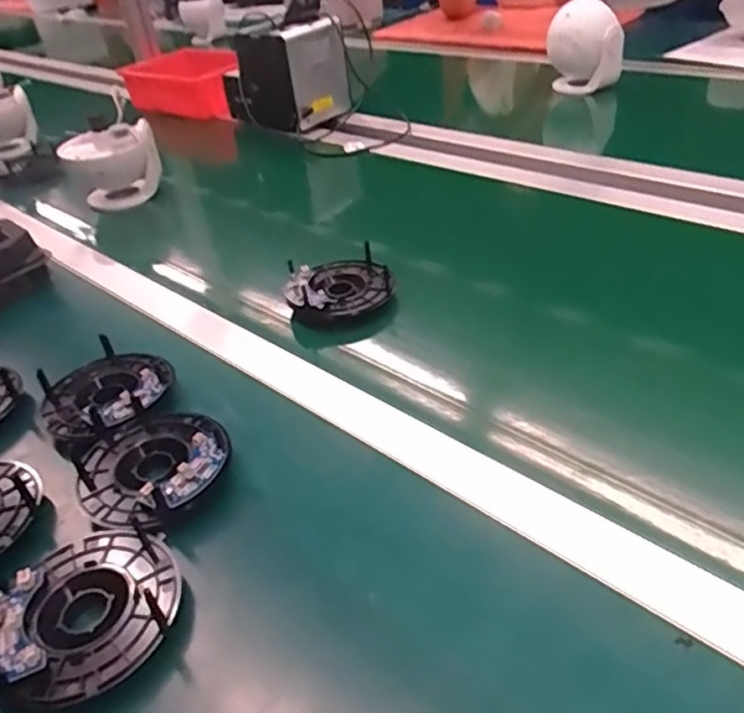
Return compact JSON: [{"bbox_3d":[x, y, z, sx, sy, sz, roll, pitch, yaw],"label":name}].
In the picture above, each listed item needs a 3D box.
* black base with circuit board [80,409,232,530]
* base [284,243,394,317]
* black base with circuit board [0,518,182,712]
[{"bbox_3d":[-0.146,0.075,0.444,0.096,0.031,0.092,-23,38,-18],"label":"black base with circuit board"},{"bbox_3d":[-0.033,-0.062,0.624,0.094,0.043,0.083,-14,36,-8],"label":"base"},{"bbox_3d":[-0.157,0.139,0.362,0.097,0.028,0.099,-26,39,-23],"label":"black base with circuit board"}]

